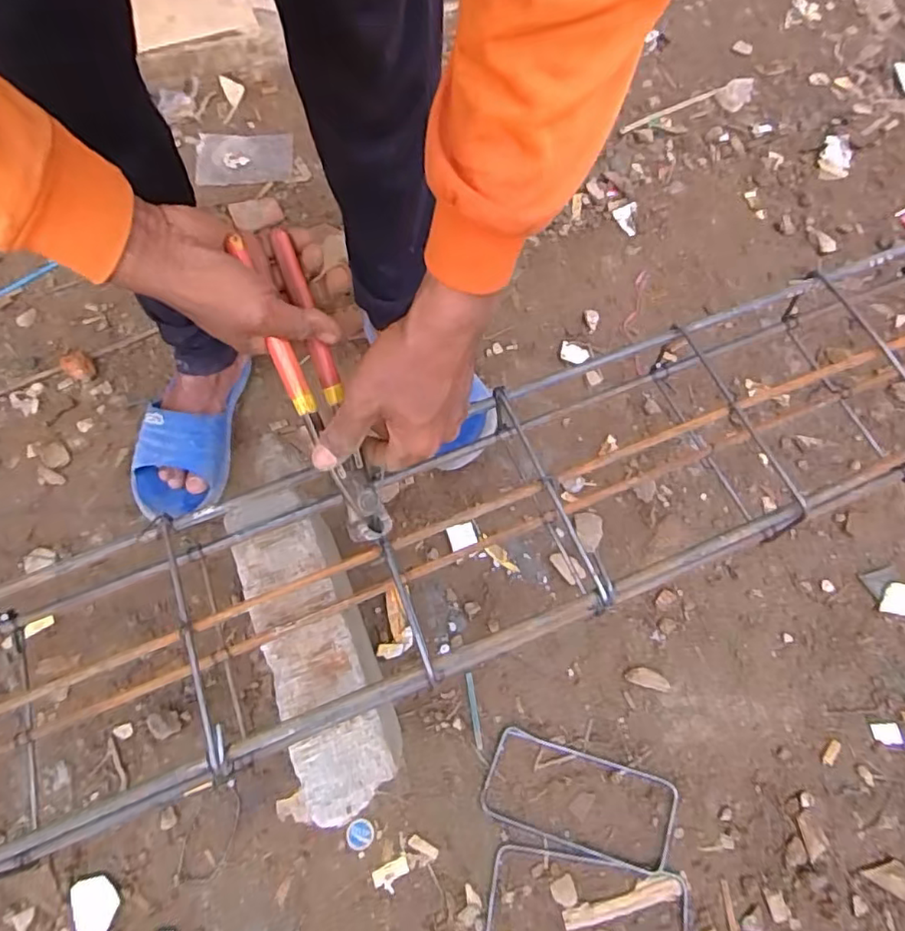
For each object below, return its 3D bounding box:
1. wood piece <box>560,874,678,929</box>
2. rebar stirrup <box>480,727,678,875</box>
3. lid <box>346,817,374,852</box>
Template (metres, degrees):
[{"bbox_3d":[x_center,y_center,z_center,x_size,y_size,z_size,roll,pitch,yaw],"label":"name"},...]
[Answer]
[{"bbox_3d":[0.171,0.441,0.611,0.120,0.006,0.022,-16,70,-7],"label":"wood piece"},{"bbox_3d":[0.135,0.355,0.641,0.200,0.004,0.091,18,70,6],"label":"rebar stirrup"},{"bbox_3d":[-0.096,0.383,0.626,0.028,0.004,0.028,0,69,-1],"label":"lid"}]

